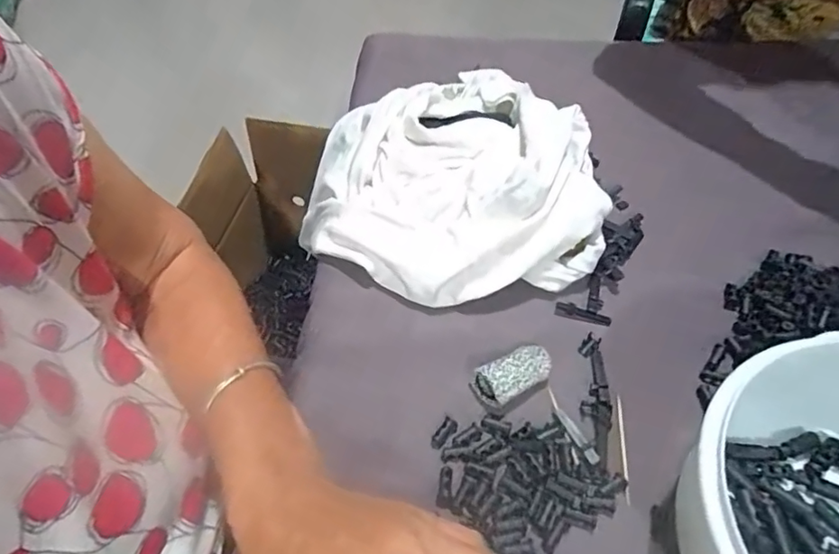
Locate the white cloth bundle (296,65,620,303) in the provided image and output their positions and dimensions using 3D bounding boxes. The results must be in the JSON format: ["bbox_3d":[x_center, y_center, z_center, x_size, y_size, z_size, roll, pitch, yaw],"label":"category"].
[{"bbox_3d":[0.016,-0.082,0.406,0.215,0.059,0.215,-10,53,-4],"label":"white cloth bundle"}]

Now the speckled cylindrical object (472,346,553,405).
[{"bbox_3d":[0.057,0.057,0.323,0.045,0.015,0.024,-26,55,-16],"label":"speckled cylindrical object"}]

